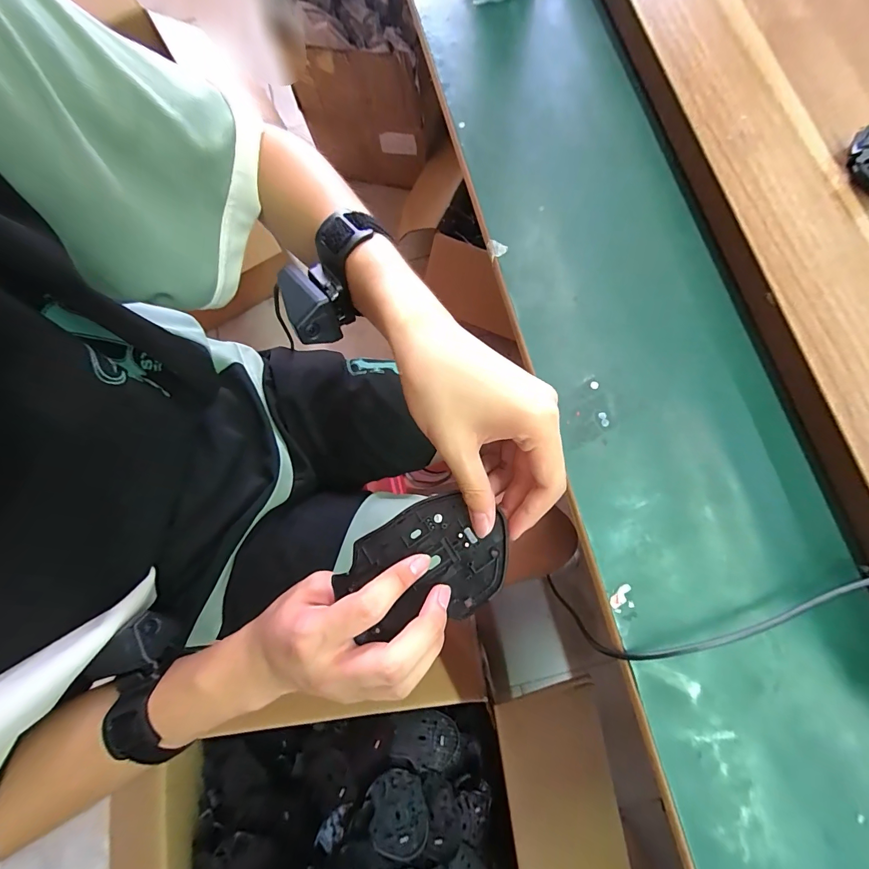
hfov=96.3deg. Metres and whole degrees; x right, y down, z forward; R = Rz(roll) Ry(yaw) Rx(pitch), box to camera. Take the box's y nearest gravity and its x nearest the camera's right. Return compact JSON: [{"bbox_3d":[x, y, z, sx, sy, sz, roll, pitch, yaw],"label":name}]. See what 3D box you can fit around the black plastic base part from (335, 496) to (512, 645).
[{"bbox_3d":[-0.005,0.084,0.251,0.108,0.016,0.073,-32,79,-5],"label":"black plastic base part"}]

